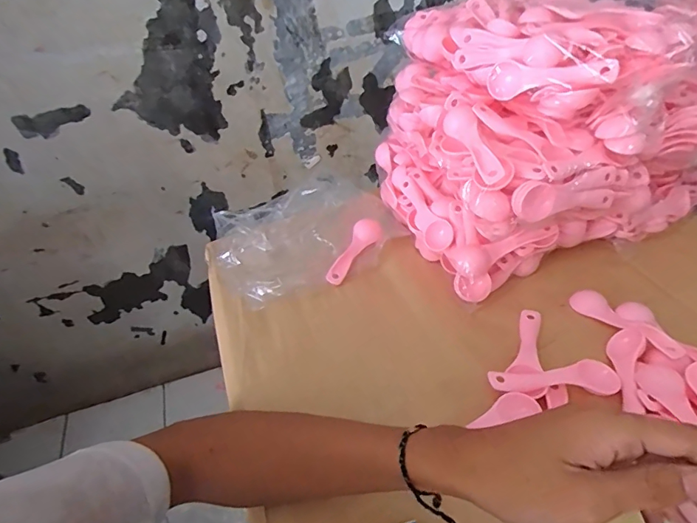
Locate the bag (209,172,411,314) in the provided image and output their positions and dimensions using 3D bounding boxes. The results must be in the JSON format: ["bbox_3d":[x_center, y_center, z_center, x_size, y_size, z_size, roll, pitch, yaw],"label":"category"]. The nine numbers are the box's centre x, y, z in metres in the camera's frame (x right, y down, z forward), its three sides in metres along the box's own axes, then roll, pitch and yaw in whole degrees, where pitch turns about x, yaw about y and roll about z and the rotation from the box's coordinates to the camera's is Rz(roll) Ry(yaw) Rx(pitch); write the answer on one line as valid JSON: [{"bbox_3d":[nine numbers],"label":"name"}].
[{"bbox_3d":[-0.065,-0.045,0.583,0.223,0.039,0.203,-22,44,-17],"label":"bag"}]

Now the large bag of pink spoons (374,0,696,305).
[{"bbox_3d":[0.233,-0.175,0.545,0.364,0.237,0.303,-18,43,-13],"label":"large bag of pink spoons"}]

